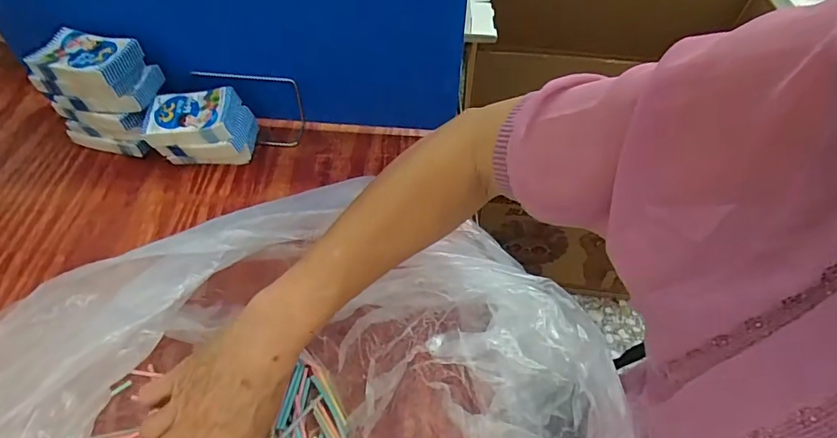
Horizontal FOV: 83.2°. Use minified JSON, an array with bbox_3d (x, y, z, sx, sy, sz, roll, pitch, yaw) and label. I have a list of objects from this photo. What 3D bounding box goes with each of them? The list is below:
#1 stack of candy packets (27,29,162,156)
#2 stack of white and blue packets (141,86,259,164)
[{"bbox_3d":[-0.397,-0.157,0.608,0.123,0.139,0.080,12,50,8],"label":"stack of candy packets"},{"bbox_3d":[-0.280,-0.115,0.612,0.127,0.079,0.073,-1,49,-2],"label":"stack of white and blue packets"}]

